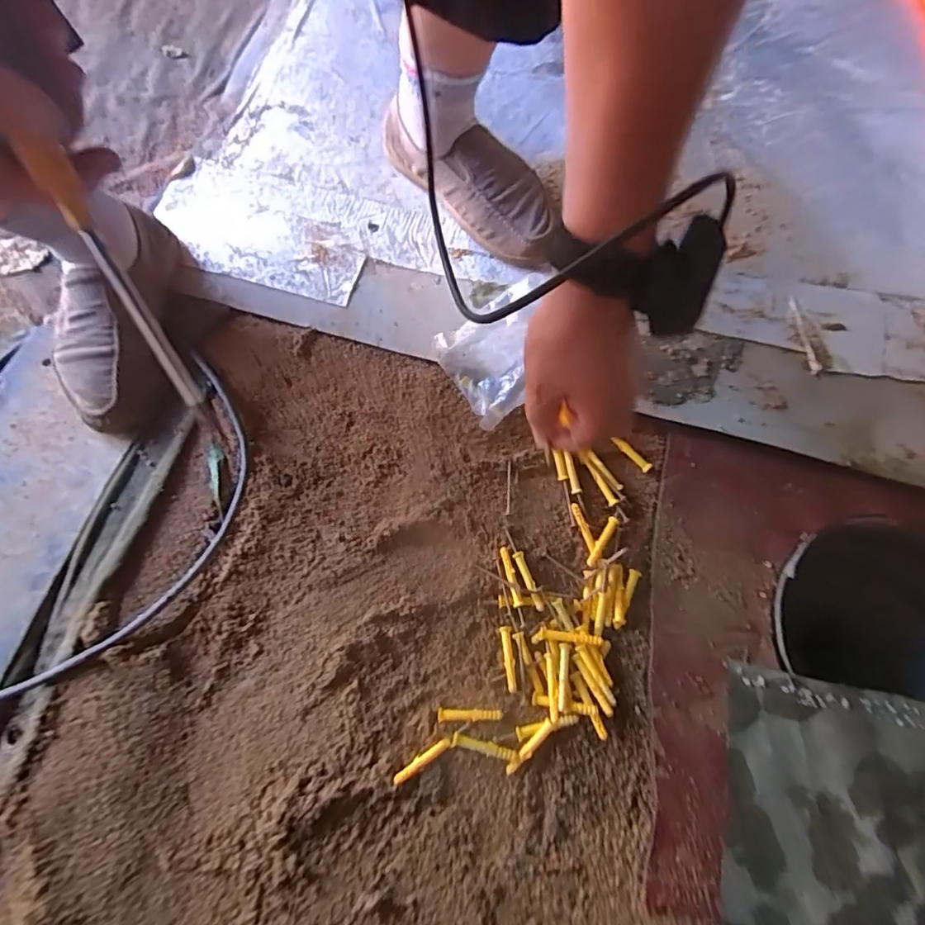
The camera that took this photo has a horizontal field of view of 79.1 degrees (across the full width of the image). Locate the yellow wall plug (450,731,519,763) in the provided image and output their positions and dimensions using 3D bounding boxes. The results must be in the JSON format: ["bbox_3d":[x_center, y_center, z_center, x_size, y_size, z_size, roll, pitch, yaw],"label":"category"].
[{"bbox_3d":[0.019,0.249,0.491,0.059,0.010,0.012,12,73,5],"label":"yellow wall plug"}]

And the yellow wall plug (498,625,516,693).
[{"bbox_3d":[0.042,0.179,0.513,0.010,0.009,0.057,-5,61,-1],"label":"yellow wall plug"}]

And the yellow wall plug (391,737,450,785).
[{"bbox_3d":[-0.035,0.260,0.487,0.057,0.006,0.010,-35,76,-10],"label":"yellow wall plug"}]

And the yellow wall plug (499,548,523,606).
[{"bbox_3d":[0.046,0.109,0.534,0.009,0.011,0.058,-13,73,-3],"label":"yellow wall plug"}]

